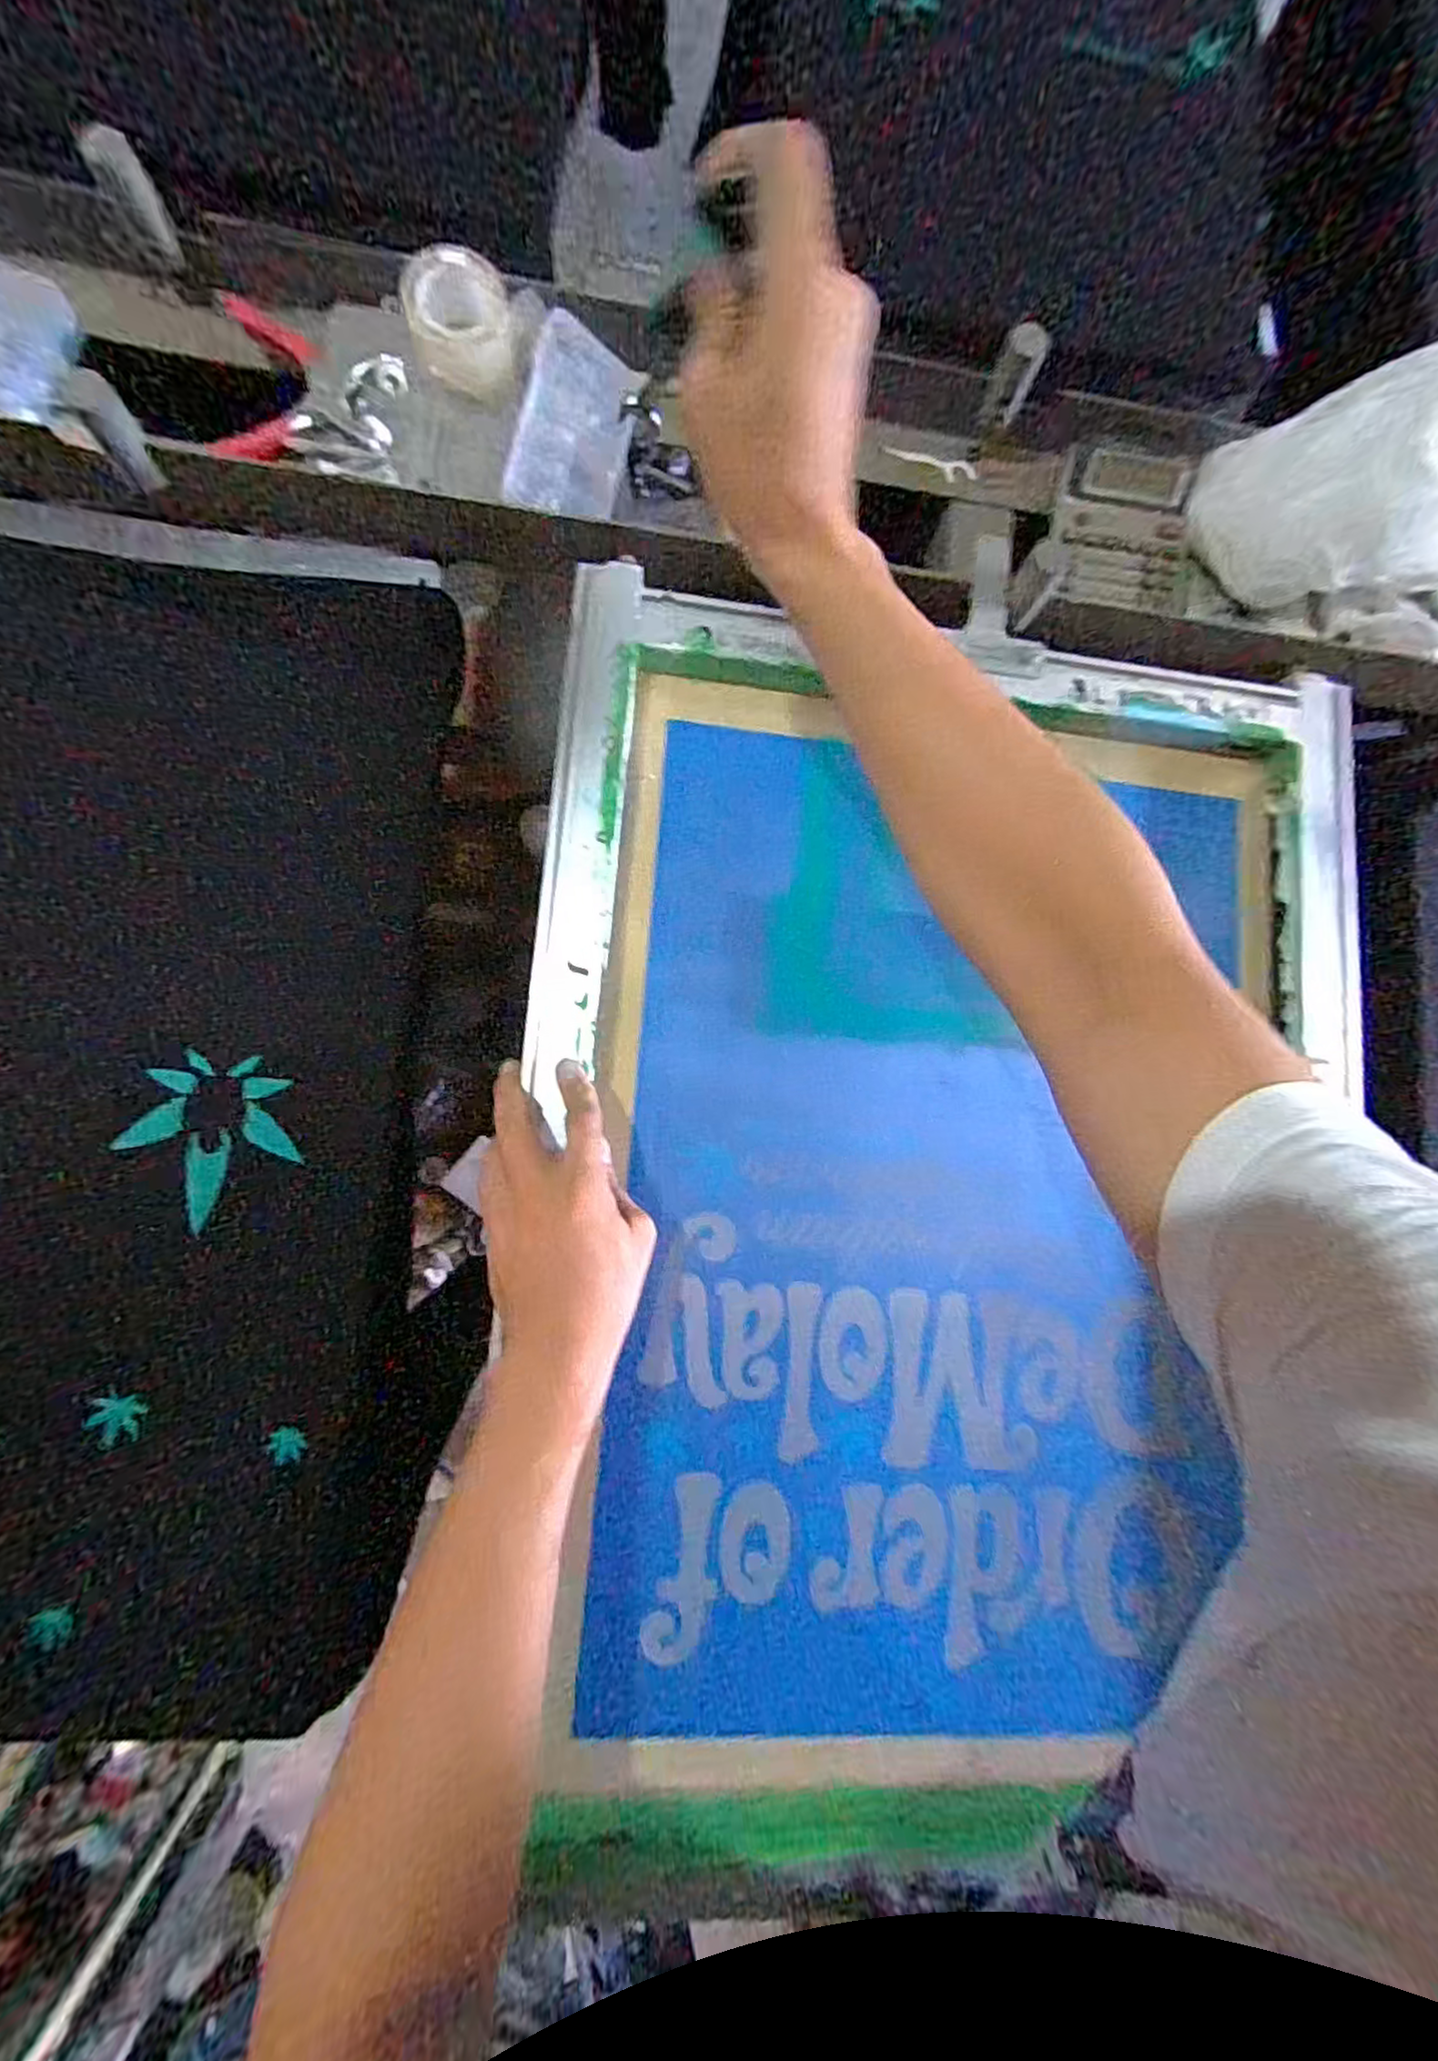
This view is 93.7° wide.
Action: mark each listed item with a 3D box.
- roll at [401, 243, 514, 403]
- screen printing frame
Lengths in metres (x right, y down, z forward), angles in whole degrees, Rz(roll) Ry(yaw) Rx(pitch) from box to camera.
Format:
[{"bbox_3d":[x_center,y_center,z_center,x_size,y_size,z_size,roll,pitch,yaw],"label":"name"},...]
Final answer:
[{"bbox_3d":[-0.158,-0.439,0.426,0.069,0.041,0.068,-3,84,-7],"label":"roll"},{"bbox_3d":[0.149,0.105,0.418,0.514,0.030,0.731,4,83,-6],"label":"screen printing frame"}]

